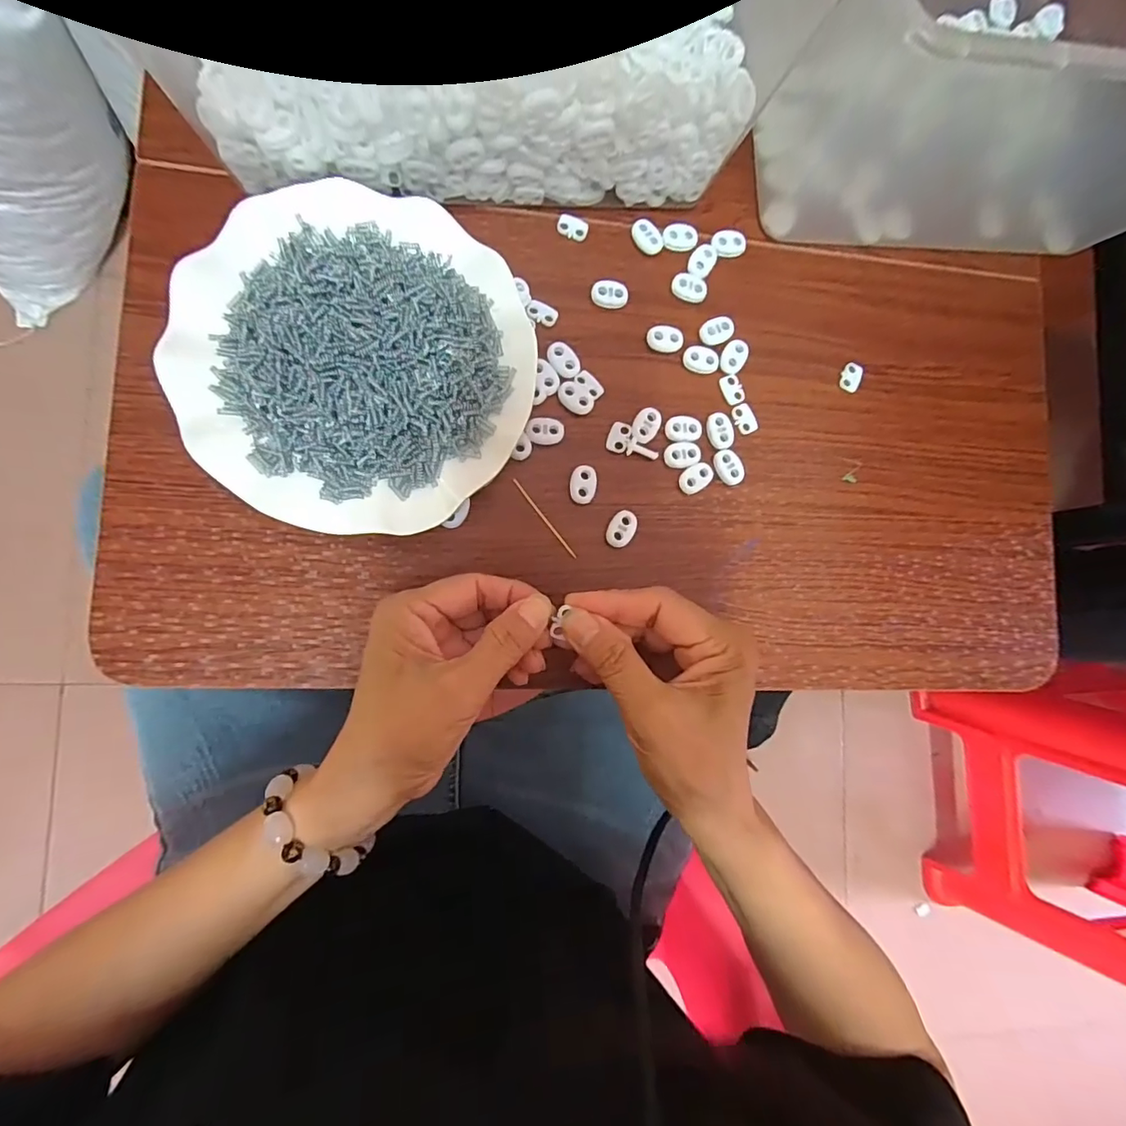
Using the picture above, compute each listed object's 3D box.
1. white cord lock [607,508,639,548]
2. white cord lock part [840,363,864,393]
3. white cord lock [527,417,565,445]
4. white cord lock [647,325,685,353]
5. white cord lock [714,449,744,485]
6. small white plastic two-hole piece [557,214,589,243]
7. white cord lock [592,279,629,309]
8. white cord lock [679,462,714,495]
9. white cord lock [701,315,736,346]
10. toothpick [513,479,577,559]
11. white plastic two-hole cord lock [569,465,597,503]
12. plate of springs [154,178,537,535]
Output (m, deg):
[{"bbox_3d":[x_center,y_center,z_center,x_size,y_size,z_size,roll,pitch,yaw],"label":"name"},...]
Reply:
[{"bbox_3d":[0.035,-0.021,0.310,0.016,0.004,0.024,25,84,-6],"label":"white cord lock"},{"bbox_3d":[0.190,-0.122,0.341,0.012,0.005,0.020,13,85,-7],"label":"white cord lock part"},{"bbox_3d":[-0.010,-0.078,0.307,0.021,0.004,0.016,-9,88,-8],"label":"white cord lock"},{"bbox_3d":[0.064,-0.139,0.321,0.023,0.006,0.015,4,86,-8],"label":"white cord lock"},{"bbox_3d":[0.103,-0.059,0.323,0.016,0.006,0.022,-27,91,-9],"label":"white cord lock"},{"bbox_3d":[0.006,-0.209,0.321,0.020,0.004,0.012,24,84,-6],"label":"small white plastic two-hole piece"},{"bbox_3d":[0.029,-0.165,0.319,0.023,0.006,0.015,5,86,-8],"label":"white cord lock"},{"bbox_3d":[0.082,-0.052,0.319,0.023,0.004,0.015,-32,92,-8],"label":"white cord lock"},{"bbox_3d":[0.098,-0.147,0.325,0.022,0.004,0.016,-22,90,-9],"label":"white cord lock"},{"bbox_3d":[-0.010,-0.026,0.304,0.004,0.004,0.058,-38,92,-8],"label":"toothpick"},{"bbox_3d":[0.012,-0.047,0.308,0.015,0.004,0.022,3,86,-8],"label":"white plastic two-hole cord lock"},{"bbox_3d":[-0.110,-0.111,0.284,0.182,0.027,0.178,0,87,-8],"label":"plate of springs"}]

